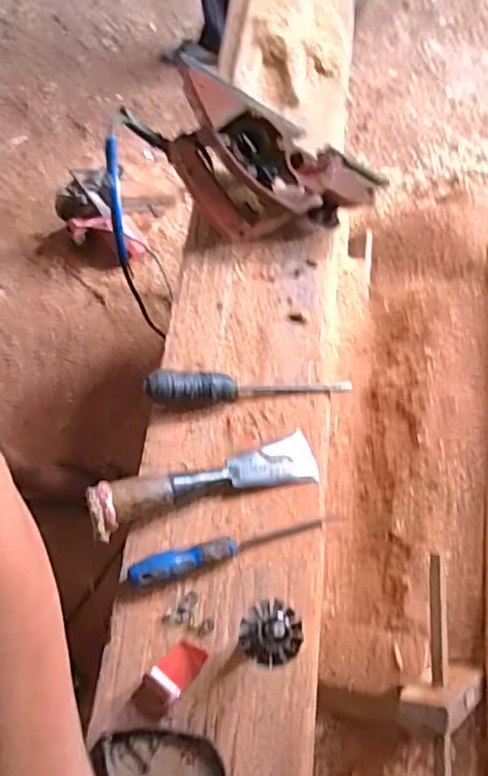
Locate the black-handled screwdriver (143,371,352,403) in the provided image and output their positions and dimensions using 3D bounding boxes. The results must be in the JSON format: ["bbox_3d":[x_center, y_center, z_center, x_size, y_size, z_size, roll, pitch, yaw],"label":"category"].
[{"bbox_3d":[0.007,0.002,0.682,0.231,0.032,0.034,1,64,-18],"label":"black-handled screwdriver"}]

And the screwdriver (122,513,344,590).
[{"bbox_3d":[-0.003,0.157,0.610,0.224,0.020,0.025,-9,64,-22],"label":"screwdriver"}]

